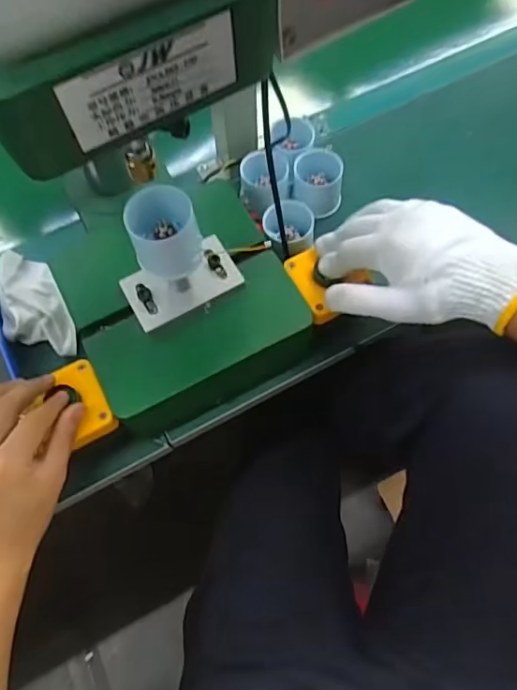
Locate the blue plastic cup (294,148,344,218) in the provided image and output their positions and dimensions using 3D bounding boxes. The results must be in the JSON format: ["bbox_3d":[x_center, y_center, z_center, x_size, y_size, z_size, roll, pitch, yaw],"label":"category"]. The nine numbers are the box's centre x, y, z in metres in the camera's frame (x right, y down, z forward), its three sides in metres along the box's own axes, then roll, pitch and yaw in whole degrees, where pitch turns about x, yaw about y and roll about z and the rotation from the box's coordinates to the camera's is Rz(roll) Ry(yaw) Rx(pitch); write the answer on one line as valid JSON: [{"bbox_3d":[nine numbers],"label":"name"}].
[{"bbox_3d":[0.065,-0.172,0.574,0.050,0.053,0.052,-1,65,2],"label":"blue plastic cup"}]

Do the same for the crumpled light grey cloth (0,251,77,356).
[{"bbox_3d":[-0.237,-0.047,0.549,0.062,0.023,0.146,-26,66,-9],"label":"crumpled light grey cloth"}]

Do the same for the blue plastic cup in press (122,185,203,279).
[{"bbox_3d":[-0.072,-0.084,0.407,0.053,0.047,0.054,-13,65,-3],"label":"blue plastic cup in press"}]

